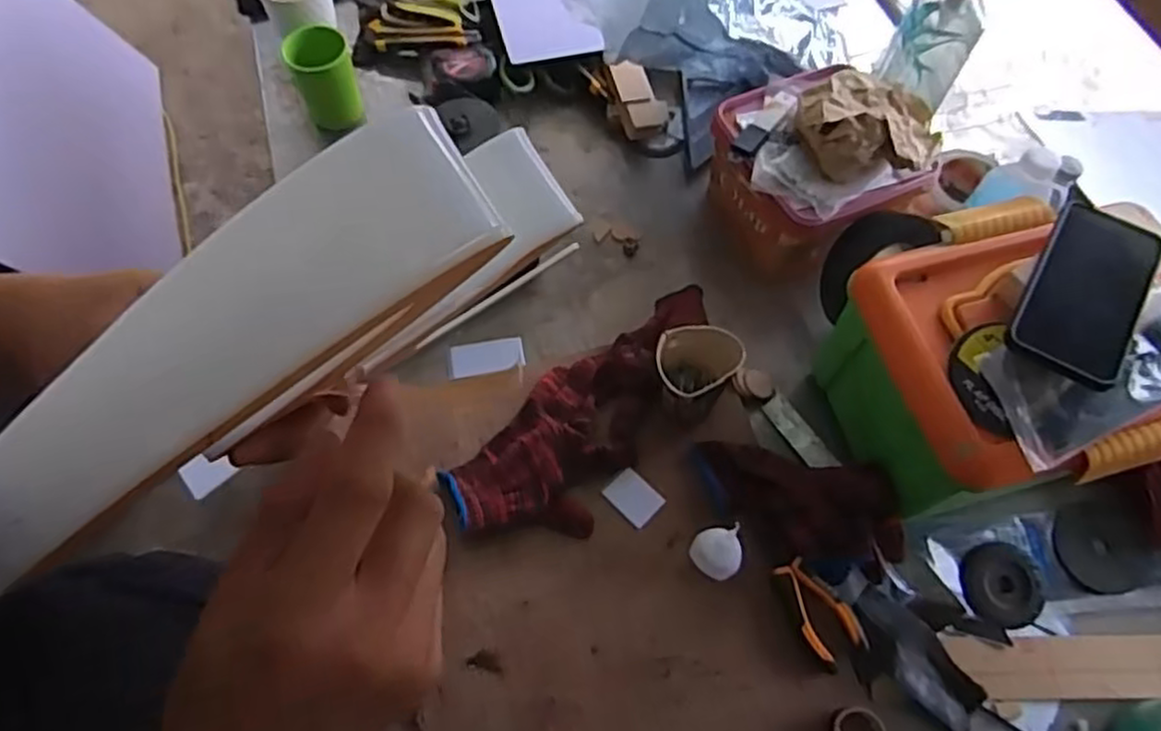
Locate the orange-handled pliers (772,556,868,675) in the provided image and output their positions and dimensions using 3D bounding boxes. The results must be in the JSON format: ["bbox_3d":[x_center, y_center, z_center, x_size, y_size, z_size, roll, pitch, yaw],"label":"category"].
[{"bbox_3d":[0.213,0.219,0.656,0.050,0.013,0.094,-25,67,-11],"label":"orange-handled pliers"}]

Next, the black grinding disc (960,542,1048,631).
[{"bbox_3d":[0.397,0.206,0.688,0.074,0.010,0.074,0,65,1],"label":"black grinding disc"}]

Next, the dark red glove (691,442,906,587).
[{"bbox_3d":[0.204,0.129,0.688,0.203,0.054,0.095,15,64,8],"label":"dark red glove"}]

